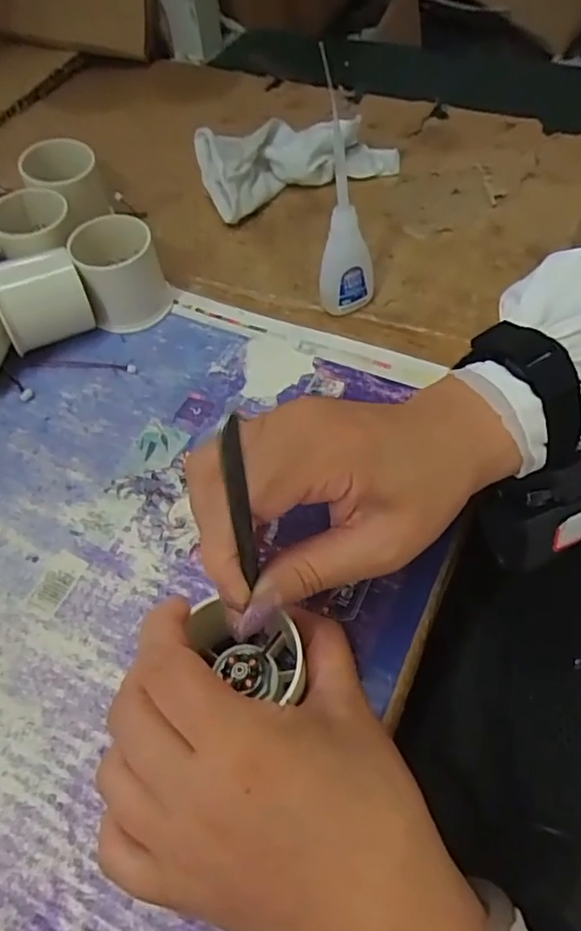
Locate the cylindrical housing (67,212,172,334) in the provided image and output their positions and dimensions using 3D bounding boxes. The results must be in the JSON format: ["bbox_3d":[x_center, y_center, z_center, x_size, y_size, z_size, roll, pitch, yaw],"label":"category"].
[{"bbox_3d":[-0.107,-0.122,0.382,0.051,0.054,0.049,-2,56,2],"label":"cylindrical housing"}]

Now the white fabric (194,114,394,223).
[{"bbox_3d":[0.006,-0.243,0.463,0.150,0.039,0.070,-24,58,-12],"label":"white fabric"}]

